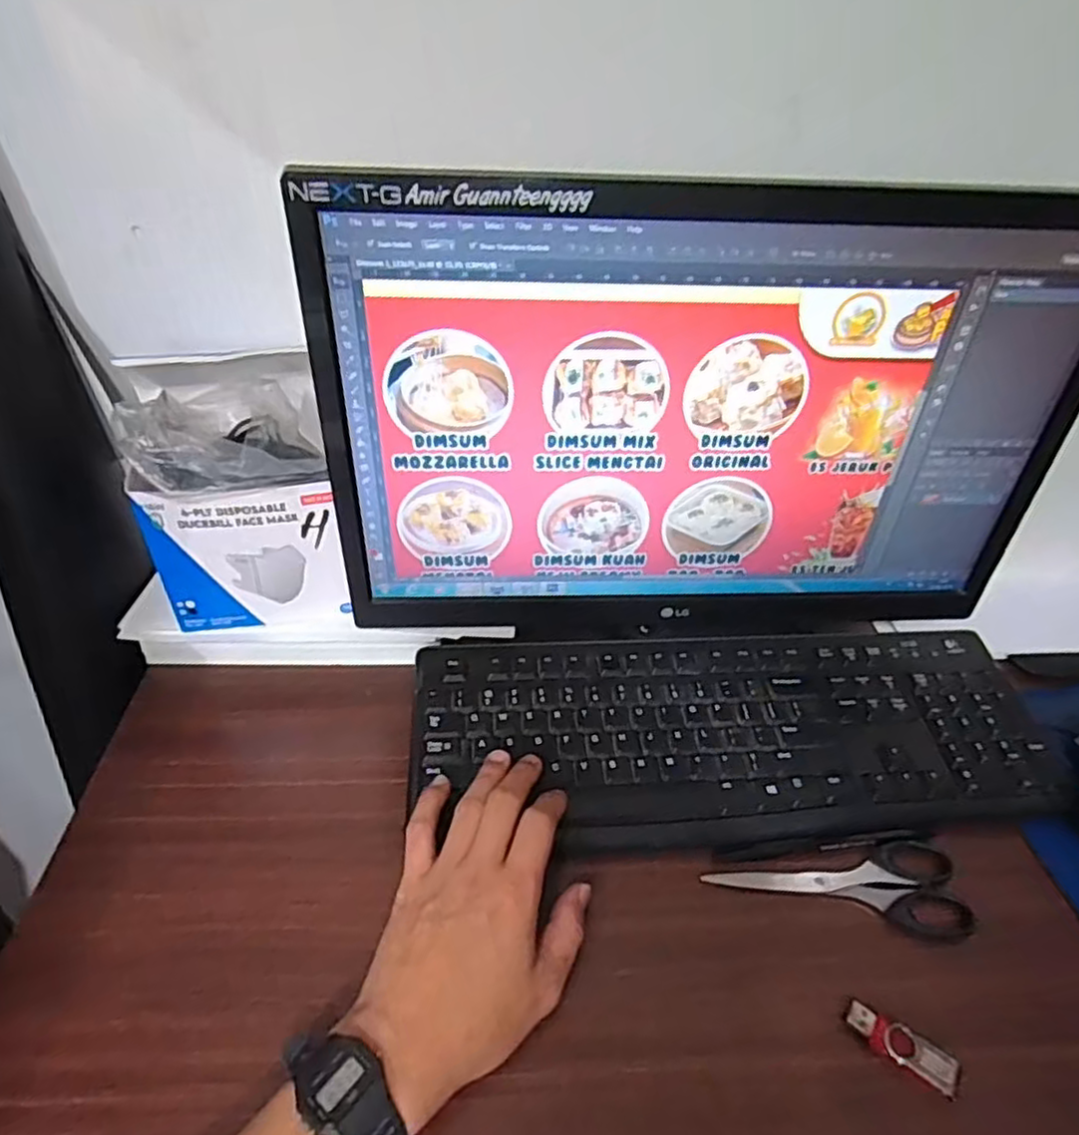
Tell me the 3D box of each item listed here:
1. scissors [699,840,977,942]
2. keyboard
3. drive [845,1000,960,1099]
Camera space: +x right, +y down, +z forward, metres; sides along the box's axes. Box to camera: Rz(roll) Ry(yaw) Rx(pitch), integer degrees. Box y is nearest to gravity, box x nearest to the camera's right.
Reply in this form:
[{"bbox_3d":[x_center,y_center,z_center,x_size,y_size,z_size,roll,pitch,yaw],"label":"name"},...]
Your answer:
[{"bbox_3d":[0.180,0.195,0.409,0.153,0.009,0.054,1,41,-4],"label":"scissors"},{"bbox_3d":[0.132,0.111,0.479,0.434,0.024,0.155,1,41,-3],"label":"keyboard"},{"bbox_3d":[0.185,0.244,0.347,0.053,0.010,0.018,26,45,23],"label":"drive"}]

